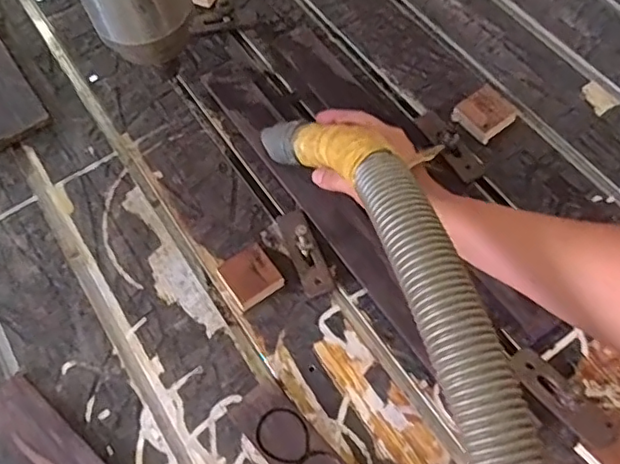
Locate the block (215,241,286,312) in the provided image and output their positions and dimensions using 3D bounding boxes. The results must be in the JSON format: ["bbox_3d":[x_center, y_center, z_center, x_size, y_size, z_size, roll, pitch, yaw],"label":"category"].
[{"bbox_3d":[-0.059,0.044,0.577,0.051,0.020,0.053,-35,66,-13],"label":"block"}]

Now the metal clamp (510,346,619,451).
[{"bbox_3d":[0.217,0.141,0.505,0.028,0.013,0.101,-34,52,-13],"label":"metal clamp"}]

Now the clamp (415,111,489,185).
[{"bbox_3d":[0.151,-0.099,0.637,0.031,0.020,0.102,-28,65,-10],"label":"clamp"}]

